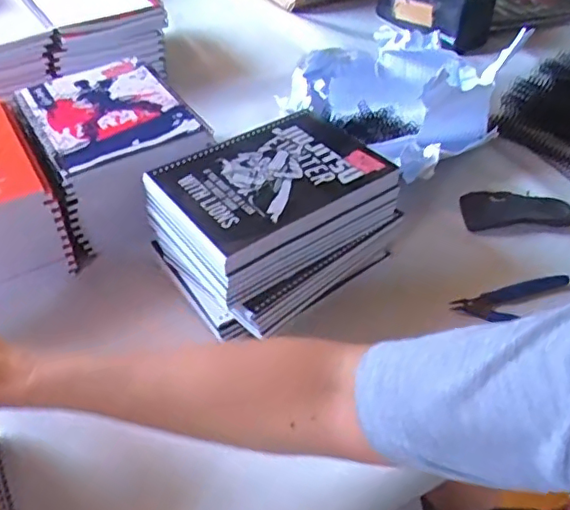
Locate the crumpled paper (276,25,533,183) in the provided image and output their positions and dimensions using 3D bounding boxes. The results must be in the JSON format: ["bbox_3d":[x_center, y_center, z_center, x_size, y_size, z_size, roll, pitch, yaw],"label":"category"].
[{"bbox_3d":[0.156,-0.211,0.762,0.221,0.112,0.258,33,55,30],"label":"crumpled paper"}]

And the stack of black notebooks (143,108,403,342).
[{"bbox_3d":[-0.011,-0.041,0.575,0.210,0.094,0.180,-31,52,-26],"label":"stack of black notebooks"}]

